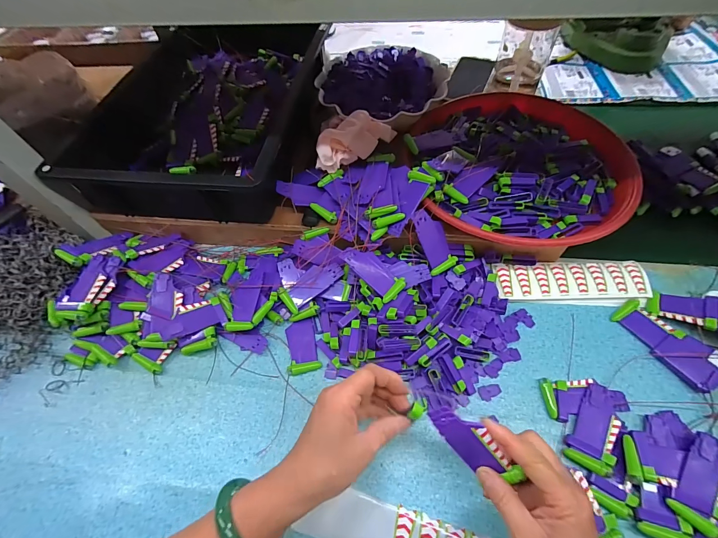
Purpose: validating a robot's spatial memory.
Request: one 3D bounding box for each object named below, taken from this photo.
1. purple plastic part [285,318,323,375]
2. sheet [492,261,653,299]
[{"bbox_3d":[-0.076,0.102,0.440,0.042,0.008,0.070,-14,58,-5],"label":"purple plastic part"},{"bbox_3d":[0.287,0.017,0.457,0.192,0.018,0.056,0,58,4],"label":"sheet"}]

